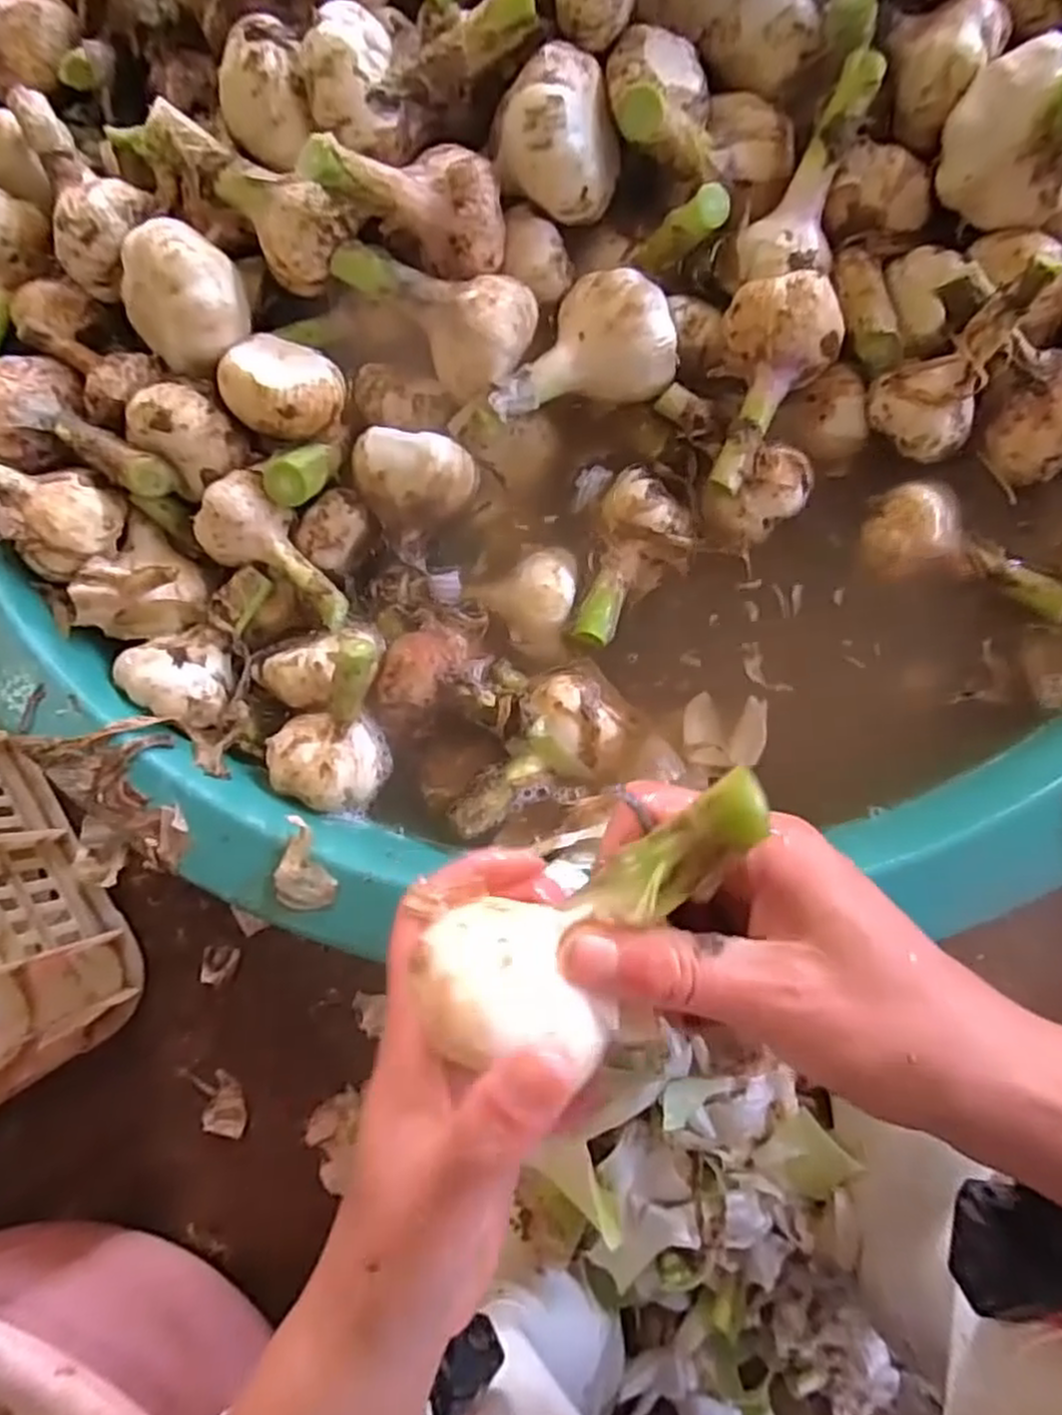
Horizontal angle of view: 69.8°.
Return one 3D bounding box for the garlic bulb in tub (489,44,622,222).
[{"bbox_3d":[0.012,-0.266,0.353,0.058,0.045,0.059,-8,85,5],"label":"garlic bulb in tub"}]

